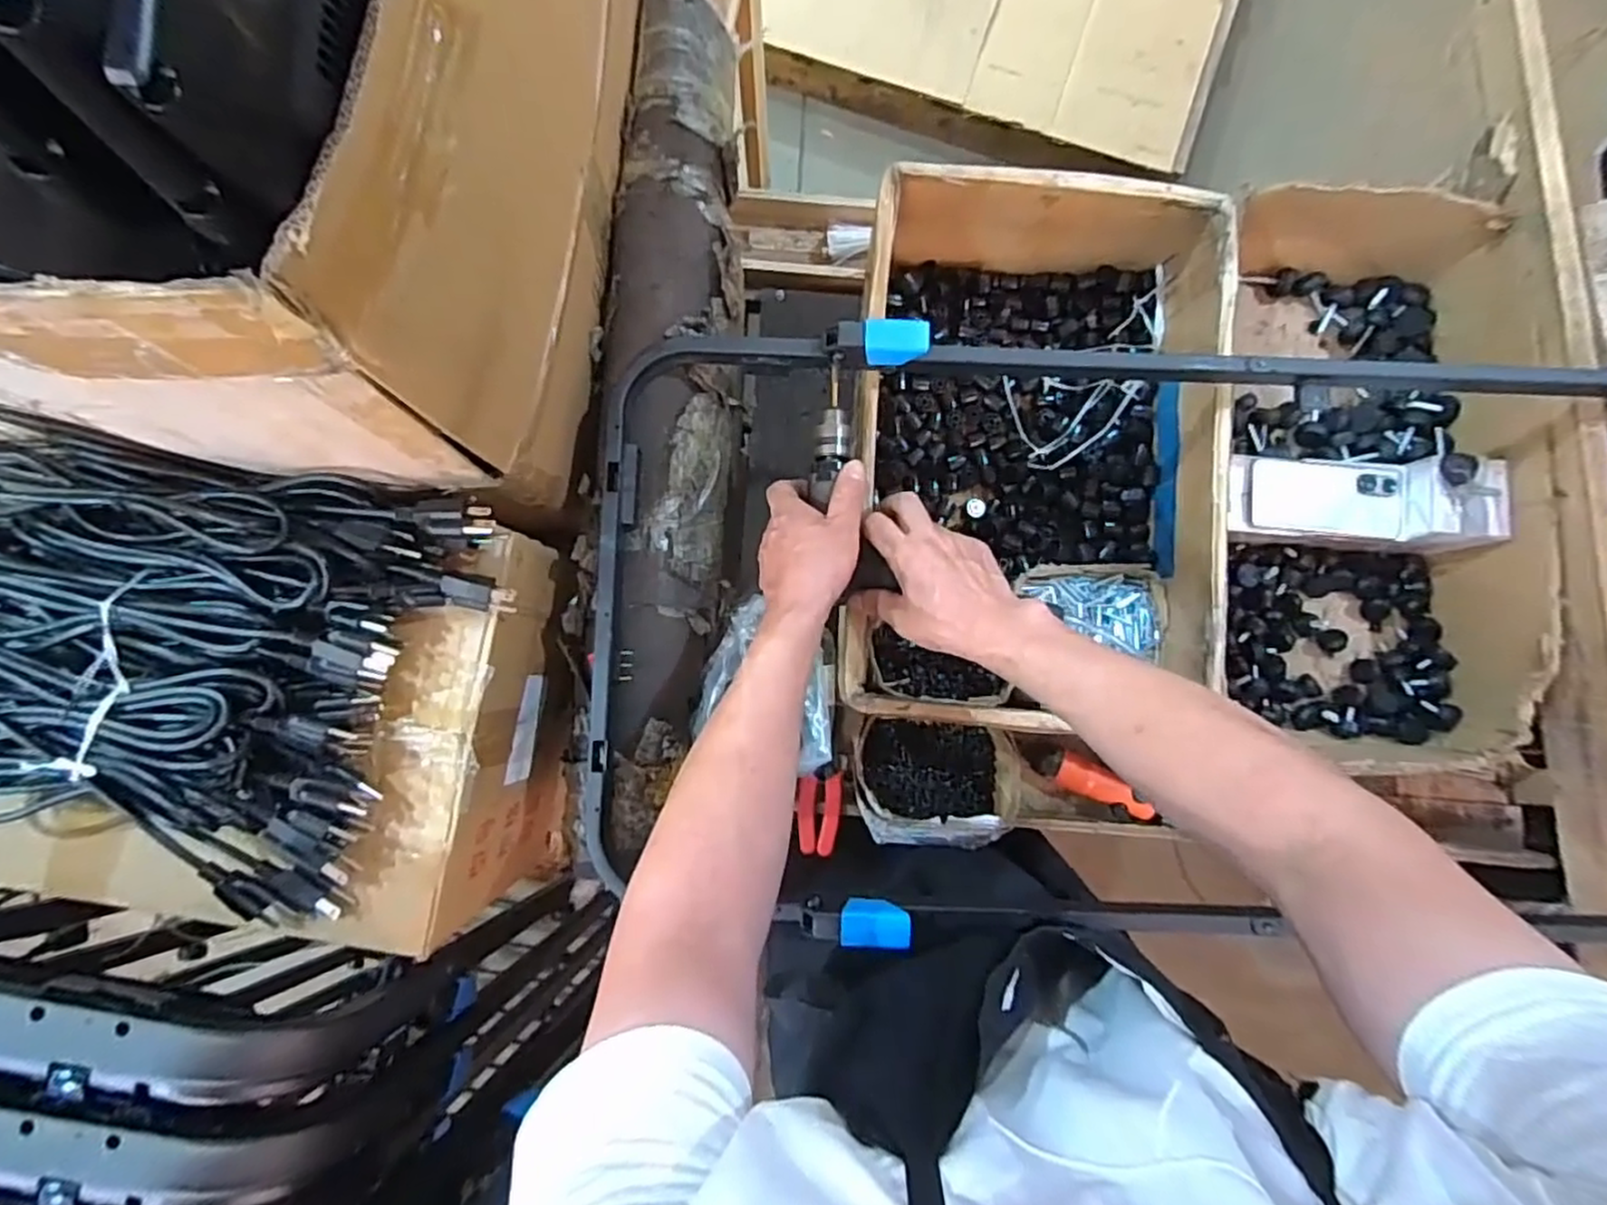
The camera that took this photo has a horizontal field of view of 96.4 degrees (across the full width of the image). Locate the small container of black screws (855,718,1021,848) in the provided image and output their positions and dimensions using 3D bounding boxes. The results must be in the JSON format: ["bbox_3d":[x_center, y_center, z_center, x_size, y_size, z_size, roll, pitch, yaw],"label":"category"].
[{"bbox_3d":[0.144,0.202,0.786,0.174,0.070,0.137,4,86,0],"label":"small container of black screws"}]

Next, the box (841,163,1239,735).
[{"bbox_3d":[0.228,-0.143,0.749,0.340,0.168,0.518,5,86,0],"label":"box"}]

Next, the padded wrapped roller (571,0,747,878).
[{"bbox_3d":[-0.127,-0.186,0.668,0.132,0.094,0.821,4,86,0],"label":"padded wrapped roller"}]

